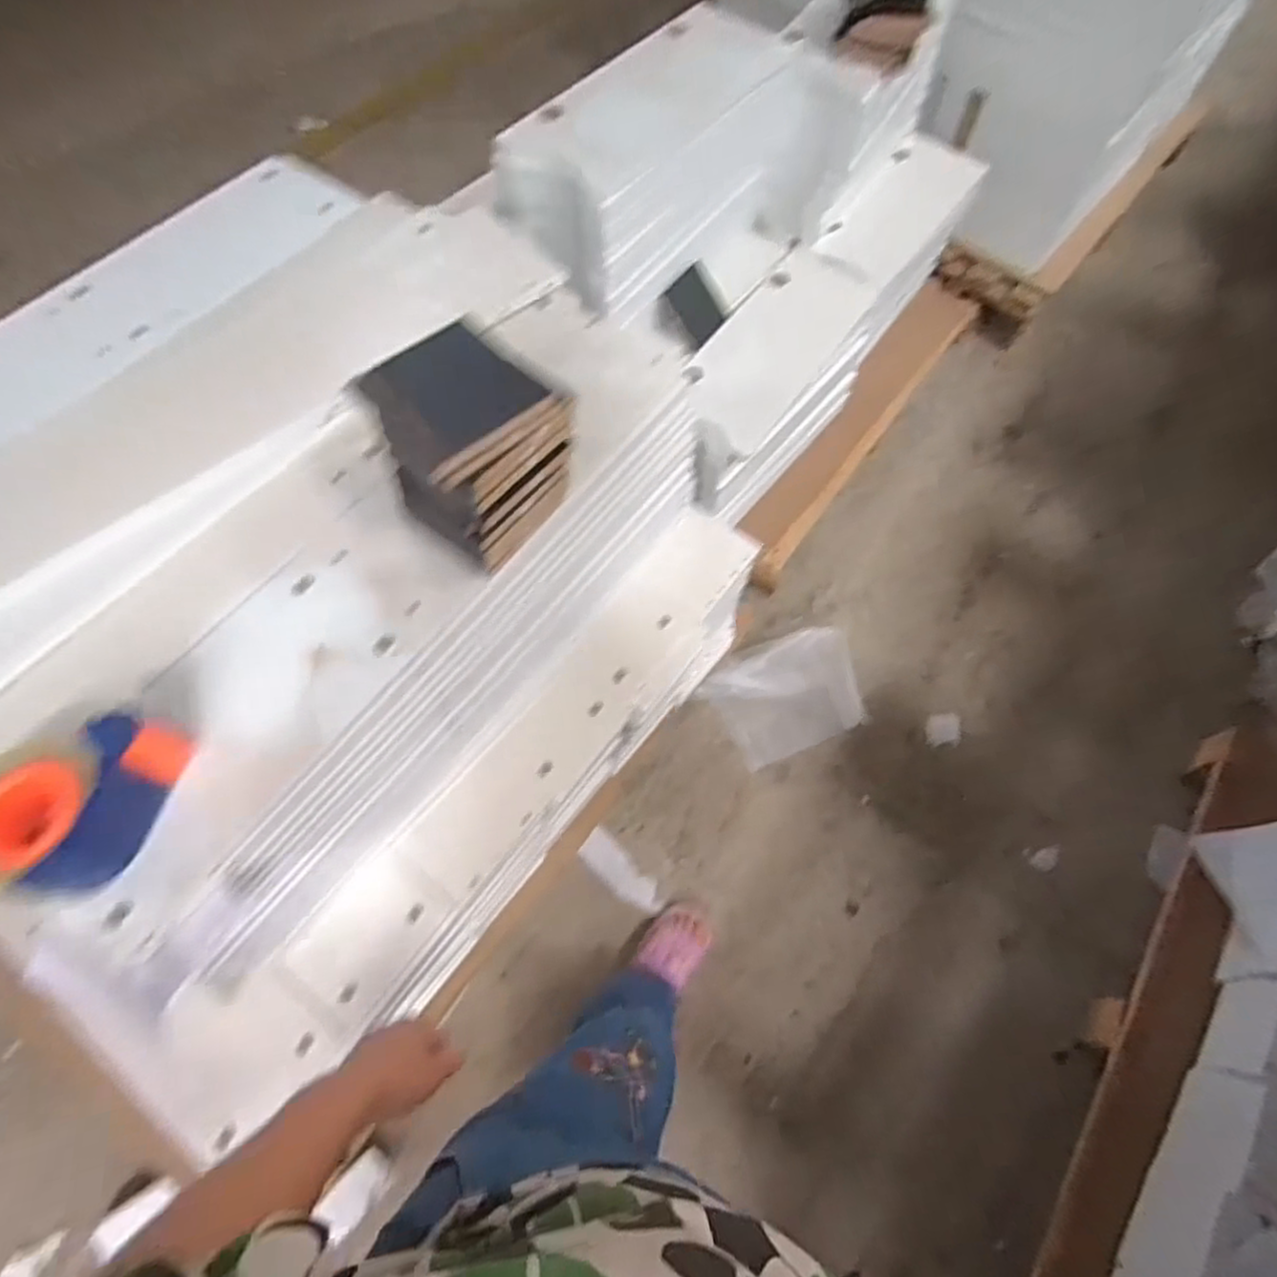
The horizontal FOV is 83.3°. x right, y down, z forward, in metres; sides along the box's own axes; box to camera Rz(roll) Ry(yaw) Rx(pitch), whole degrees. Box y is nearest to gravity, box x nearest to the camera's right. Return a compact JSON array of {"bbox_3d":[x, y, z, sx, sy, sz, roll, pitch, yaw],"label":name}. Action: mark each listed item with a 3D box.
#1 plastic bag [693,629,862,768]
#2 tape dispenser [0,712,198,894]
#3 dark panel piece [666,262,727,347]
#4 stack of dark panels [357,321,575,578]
[{"bbox_3d":[0.279,0.117,1.375,0.277,0.021,0.221,-22,102,-1],"label":"plastic bag"},{"bbox_3d":[-0.453,0.121,0.561,0.137,0.069,0.138,10,64,2],"label":"tape dispenser"},{"bbox_3d":[0.110,-0.607,1.308,0.093,0.119,0.012,-49,40,-12],"label":"dark panel piece"},{"bbox_3d":[-0.143,-0.165,0.644,0.134,0.172,0.130,-41,73,-19],"label":"stack of dark panels"}]

